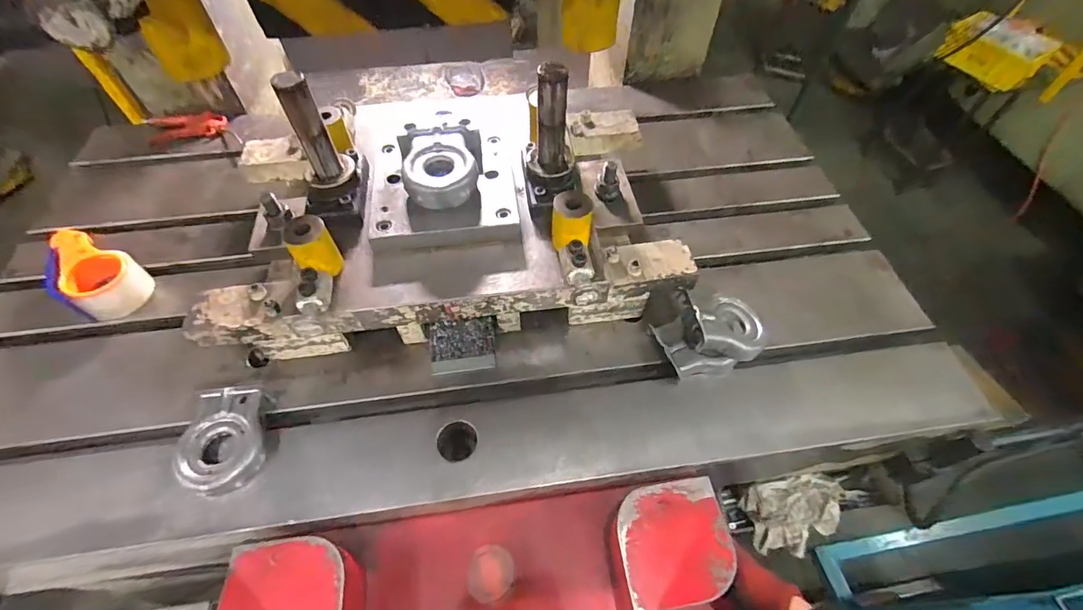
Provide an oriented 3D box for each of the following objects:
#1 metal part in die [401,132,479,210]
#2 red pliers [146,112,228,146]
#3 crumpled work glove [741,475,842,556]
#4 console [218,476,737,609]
[{"bbox_3d":[-0.143,-0.192,0.656,0.098,0.042,0.115,-10,55,-7],"label":"metal part in die"},{"bbox_3d":[-0.714,-0.357,0.935,0.155,0.032,0.063,-2,55,-1],"label":"red pliers"},{"bbox_3d":[0.413,0.338,0.753,0.157,0.064,0.103,-7,55,-5],"label":"crumpled work glove"},{"bbox_3d":[-0.052,0.295,0.520,0.495,0.114,0.152,-6,55,-6],"label":"console"}]

